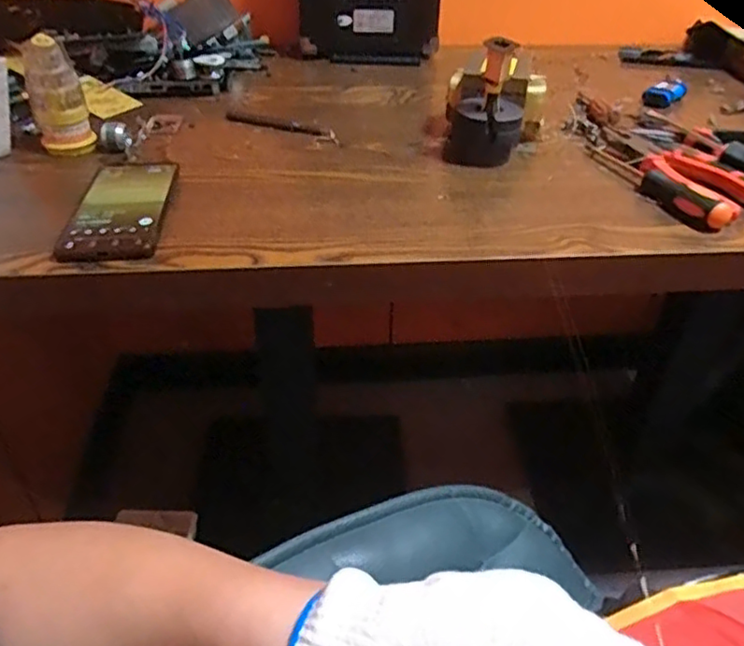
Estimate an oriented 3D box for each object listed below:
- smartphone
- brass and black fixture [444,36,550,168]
[{"bbox_3d":[-0.206,-0.101,0.513,0.070,0.008,0.144,-2,37,-4],"label":"smartphone"},{"bbox_3d":[0.125,-0.226,0.620,0.099,0.111,0.113,10,41,9],"label":"brass and black fixture"}]

